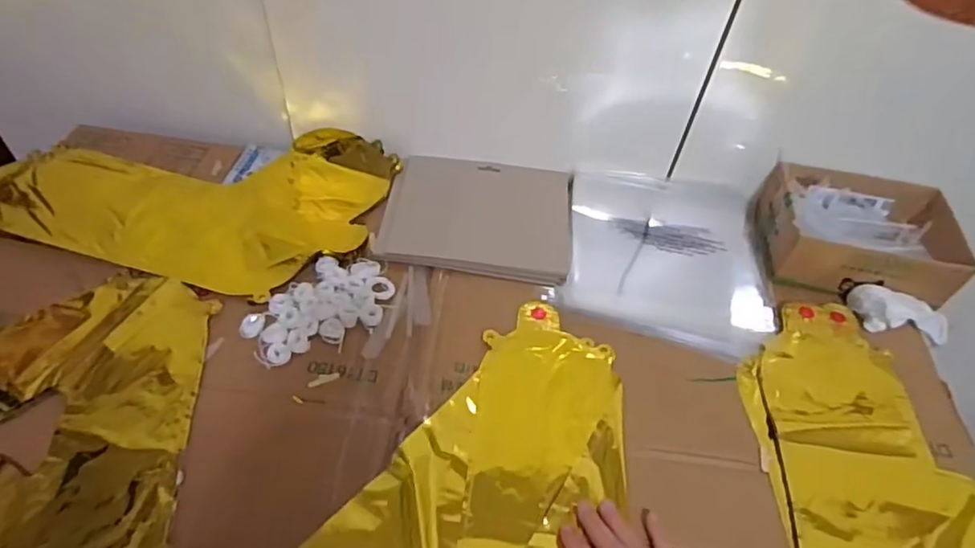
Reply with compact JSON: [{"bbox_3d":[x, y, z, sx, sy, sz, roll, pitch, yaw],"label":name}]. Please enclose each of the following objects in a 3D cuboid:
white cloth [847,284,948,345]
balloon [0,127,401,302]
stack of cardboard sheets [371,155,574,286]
[{"bbox_3d":[0.432,0.041,0.624,0.118,0.038,0.043,17,50,-9],"label":"white cloth"},{"bbox_3d":[-0.326,-0.095,0.657,0.406,0.027,0.231,12,51,4],"label":"balloon"},{"bbox_3d":[-0.009,-0.067,0.670,0.203,0.009,0.170,8,51,0],"label":"stack of cardboard sheets"}]

